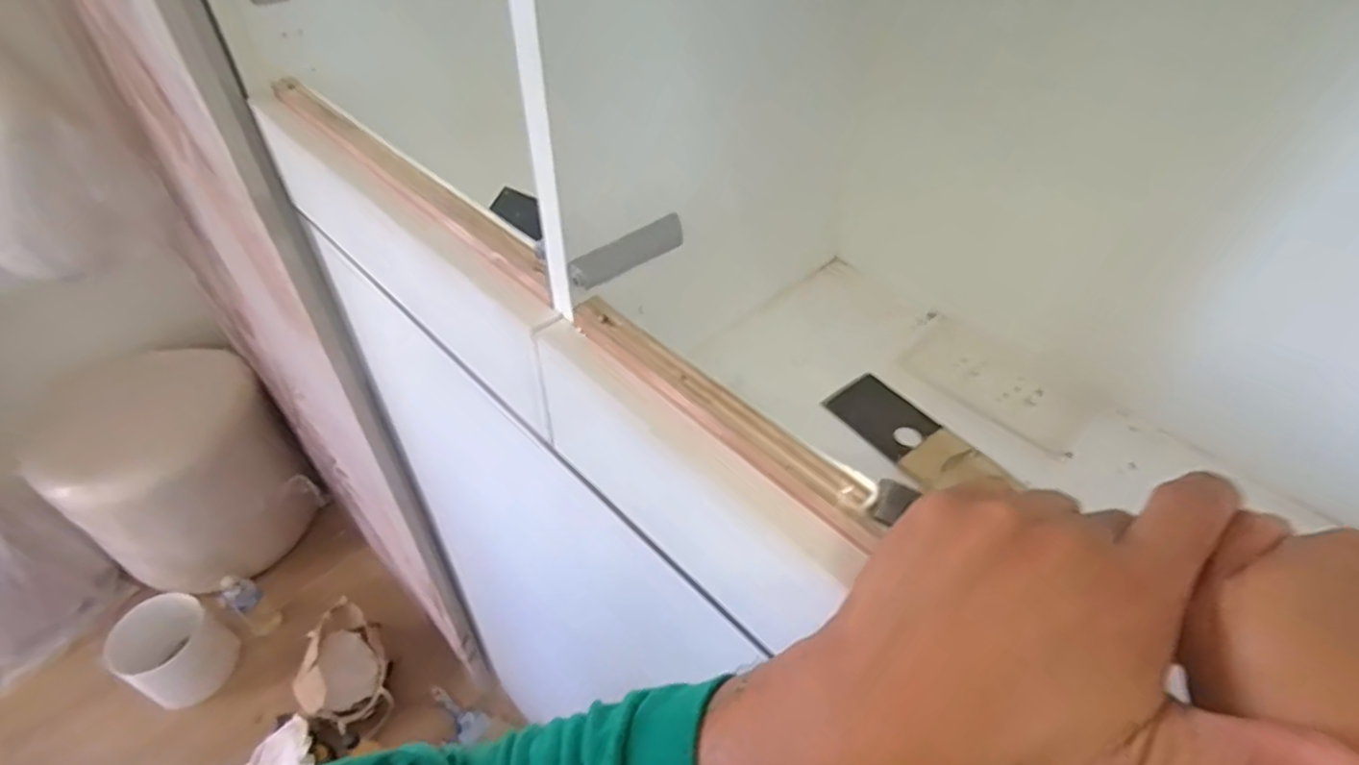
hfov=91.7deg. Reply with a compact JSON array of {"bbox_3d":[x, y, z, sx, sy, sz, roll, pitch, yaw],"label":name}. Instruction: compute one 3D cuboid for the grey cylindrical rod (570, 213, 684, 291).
[{"bbox_3d":[-0.027,-0.073,0.366,0.076,0.014,0.015,-32,54,-30],"label":"grey cylindrical rod"}]

